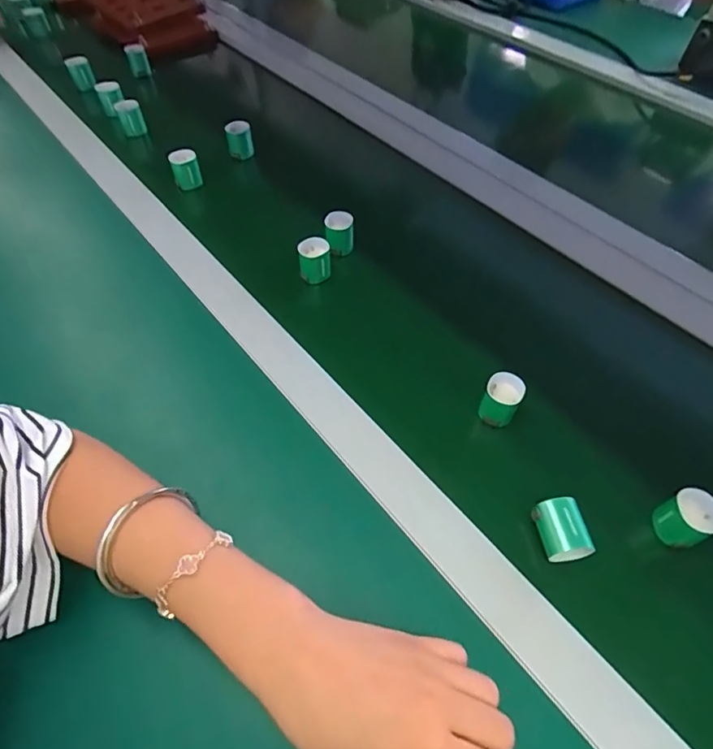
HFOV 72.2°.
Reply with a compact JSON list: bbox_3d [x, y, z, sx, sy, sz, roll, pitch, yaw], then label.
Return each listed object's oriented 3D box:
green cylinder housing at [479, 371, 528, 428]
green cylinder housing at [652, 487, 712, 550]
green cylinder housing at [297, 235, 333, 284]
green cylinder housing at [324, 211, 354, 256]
[{"bbox_3d":[0.119,0.020,0.399,0.029,0.037,0.031,1,55,-1],"label":"green cylinder housing"},{"bbox_3d":[0.231,0.101,0.341,0.031,0.032,0.031,1,55,-1],"label":"green cylinder housing"},{"bbox_3d":[-0.042,-0.115,0.492,0.031,0.037,0.027,-6,56,-5],"label":"green cylinder housing"},{"bbox_3d":[-0.018,-0.147,0.514,0.029,0.042,0.022,-1,55,-2],"label":"green cylinder housing"}]

